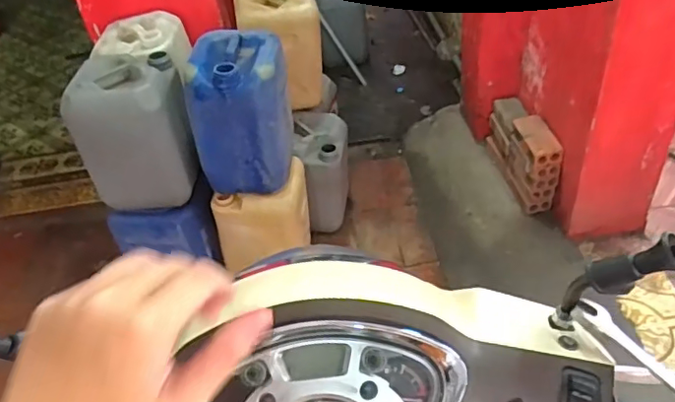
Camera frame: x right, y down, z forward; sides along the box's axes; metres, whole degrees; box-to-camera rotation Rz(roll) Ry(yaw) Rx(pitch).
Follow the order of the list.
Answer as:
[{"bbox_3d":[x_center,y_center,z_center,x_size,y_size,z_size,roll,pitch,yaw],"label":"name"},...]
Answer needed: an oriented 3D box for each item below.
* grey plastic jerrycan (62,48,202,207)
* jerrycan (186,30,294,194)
[{"bbox_3d":[-0.549,-0.196,1.513,0.276,0.359,0.222,-12,41,-4],"label":"grey plastic jerrycan"},{"bbox_3d":[-0.262,-0.238,1.531,0.263,0.374,0.269,-9,41,-1],"label":"jerrycan"}]

